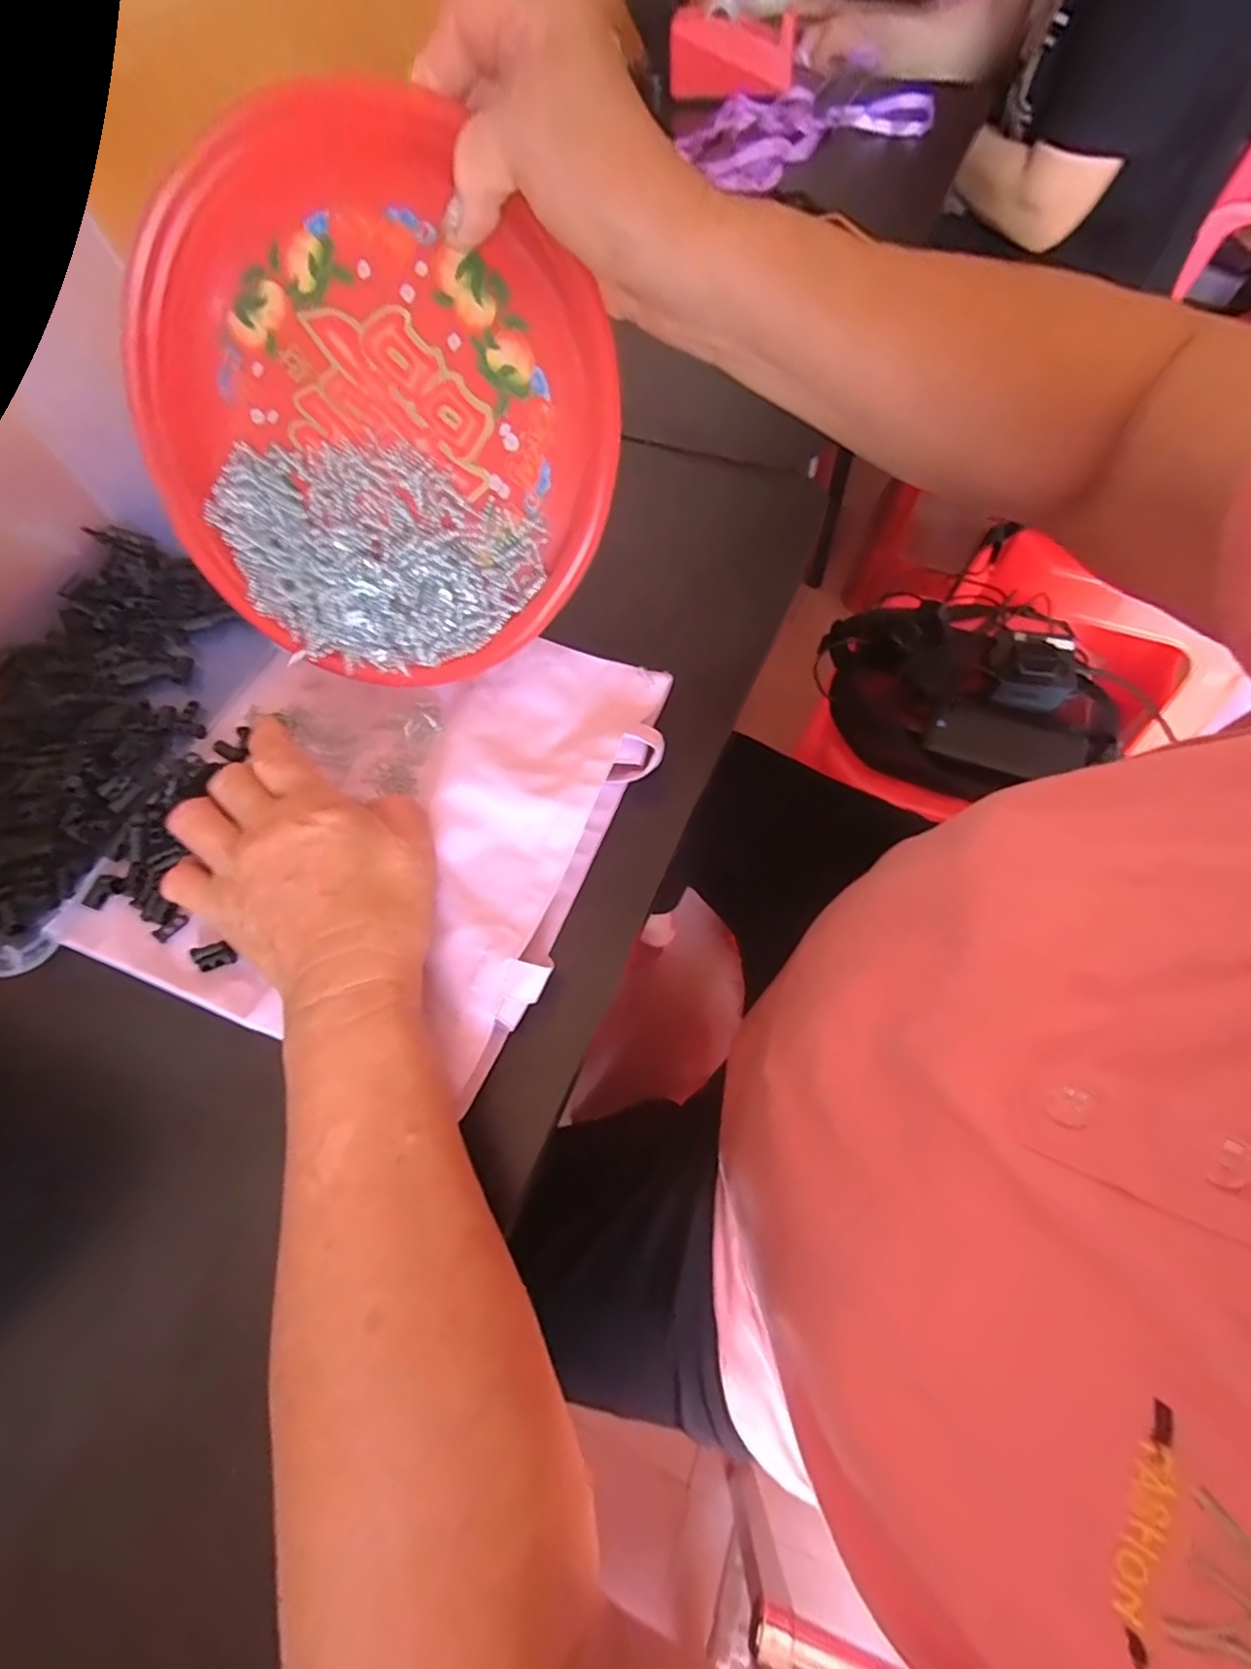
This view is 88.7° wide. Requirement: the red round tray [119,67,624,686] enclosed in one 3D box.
[{"bbox_3d":[-0.130,-0.200,0.317,0.239,0.023,0.225,1,108,4],"label":"red round tray"}]

